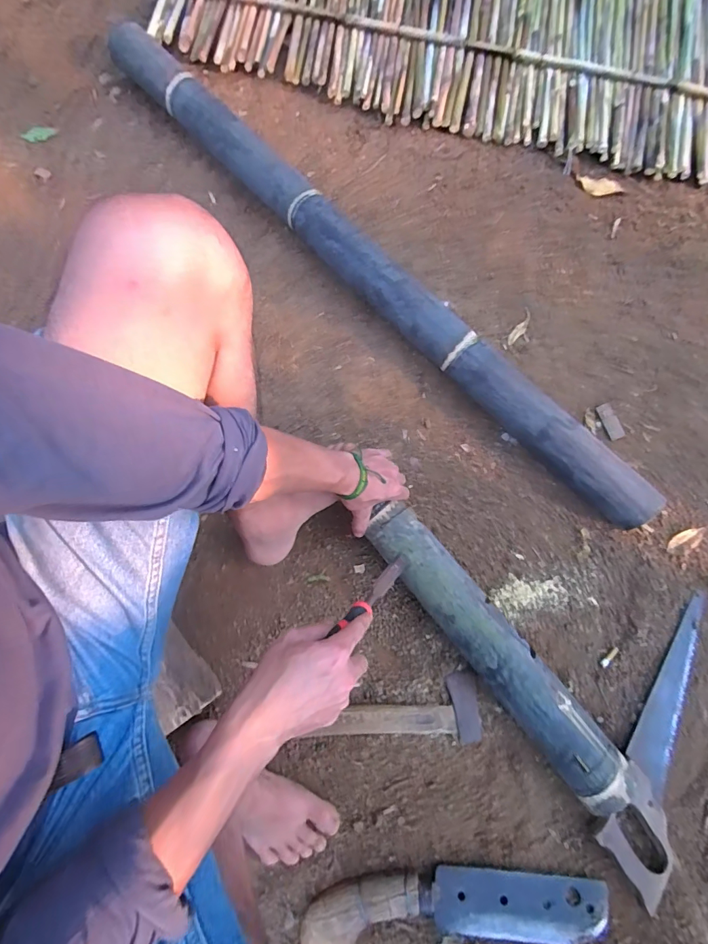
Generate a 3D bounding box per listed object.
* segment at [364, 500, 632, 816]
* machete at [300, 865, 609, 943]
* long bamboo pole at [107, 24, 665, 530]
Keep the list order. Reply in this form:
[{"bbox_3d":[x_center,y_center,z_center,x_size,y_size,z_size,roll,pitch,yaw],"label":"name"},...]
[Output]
[{"bbox_3d":[0.184,0.239,0.603,0.080,0.082,0.452,-38,77,-6],"label":"segment"},{"bbox_3d":[0.124,0.549,0.533,0.369,0.031,0.081,-6,78,-3],"label":"machete"},{"bbox_3d":[-0.001,-0.376,0.751,0.082,0.093,1.276,-43,83,-9],"label":"long bamboo pole"}]

